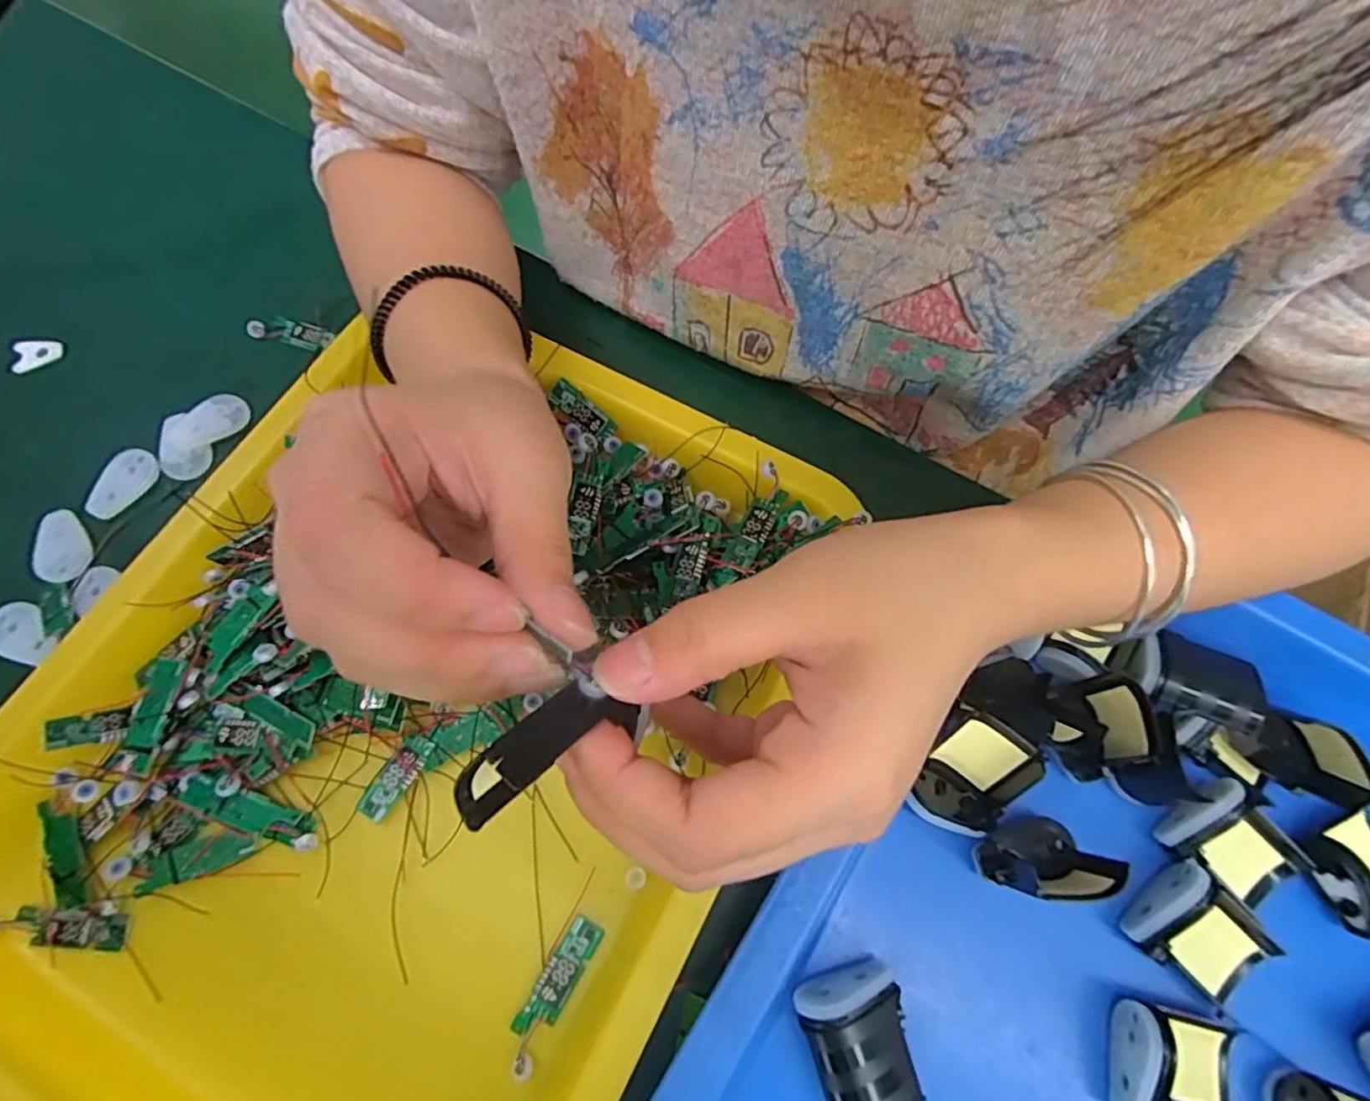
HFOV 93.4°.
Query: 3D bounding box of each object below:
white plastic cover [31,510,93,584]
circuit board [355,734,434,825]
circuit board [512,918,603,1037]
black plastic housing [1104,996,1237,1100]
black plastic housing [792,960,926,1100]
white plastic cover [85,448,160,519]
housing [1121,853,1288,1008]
[{"bbox_3d":[-0.284,-0.004,0.293,0.022,0.004,0.037,-25,71,-8],"label":"white plastic cover"},{"bbox_3d":[-0.116,0.089,0.256,0.014,0.004,0.035,30,73,11],"label":"circuit board"},{"bbox_3d":[-0.046,0.156,0.235,0.013,0.004,0.042,30,73,11],"label":"circuit board"},{"bbox_3d":[0.168,0.174,0.215,0.041,0.021,0.035,10,70,5],"label":"black plastic housing"},{"bbox_3d":[0.060,0.169,0.219,0.034,0.024,0.044,-14,70,-4],"label":"black plastic housing"},{"bbox_3d":[-0.265,-0.032,0.304,0.017,0.006,0.036,23,72,9],"label":"white plastic cover"},{"bbox_3d":[0.186,0.136,0.229,0.045,0.019,0.037,37,74,13],"label":"housing"}]

